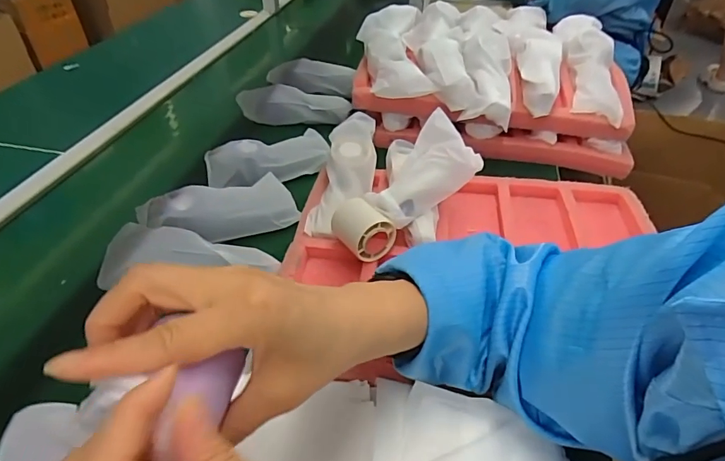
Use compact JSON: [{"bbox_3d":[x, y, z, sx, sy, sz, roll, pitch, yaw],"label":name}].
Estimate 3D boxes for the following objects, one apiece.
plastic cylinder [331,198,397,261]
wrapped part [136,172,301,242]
[{"bbox_3d":[-0.002,-0.003,0.510,0.053,0.050,0.067,-26,47,-26],"label":"plastic cylinder"},{"bbox_3d":[-0.184,-0.031,0.575,0.187,0.044,0.083,-6,39,-28],"label":"wrapped part"}]

